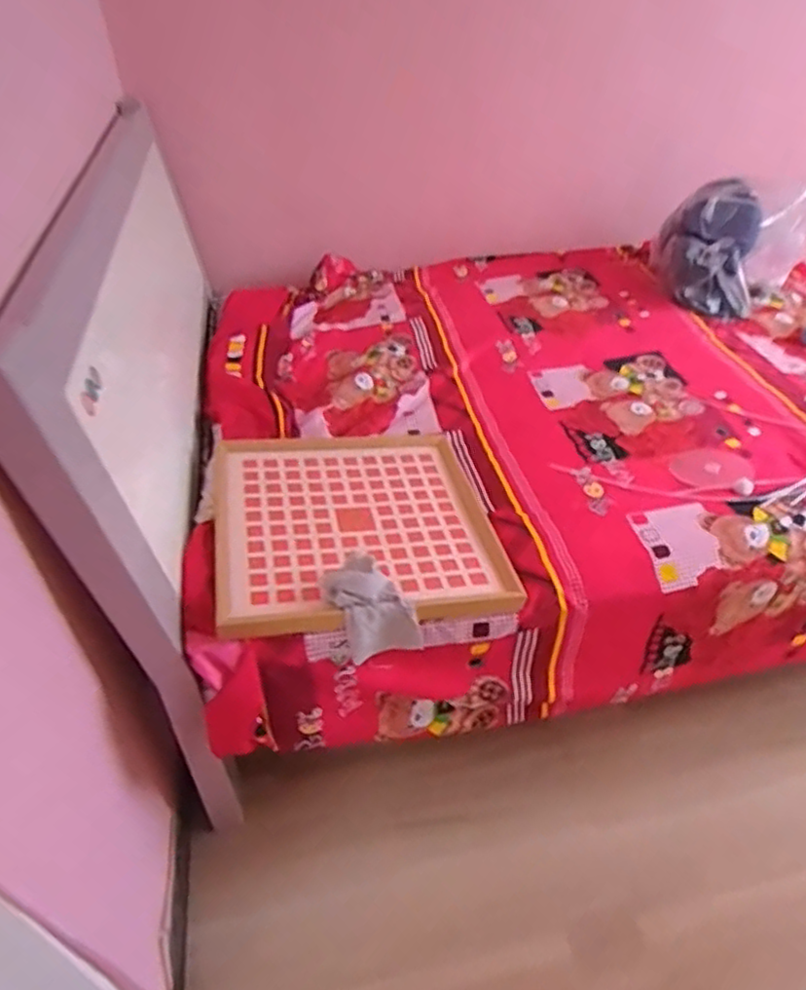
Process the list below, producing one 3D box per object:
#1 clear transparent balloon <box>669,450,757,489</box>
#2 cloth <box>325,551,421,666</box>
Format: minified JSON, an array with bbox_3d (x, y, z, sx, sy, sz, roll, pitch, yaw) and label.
[{"bbox_3d":[0.633,-0.056,1.334,0.167,0.010,0.113,-11,40,-9],"label":"clear transparent balloon"},{"bbox_3d":[-0.062,0.167,1.016,0.108,0.123,0.170,-29,48,-31],"label":"cloth"}]

